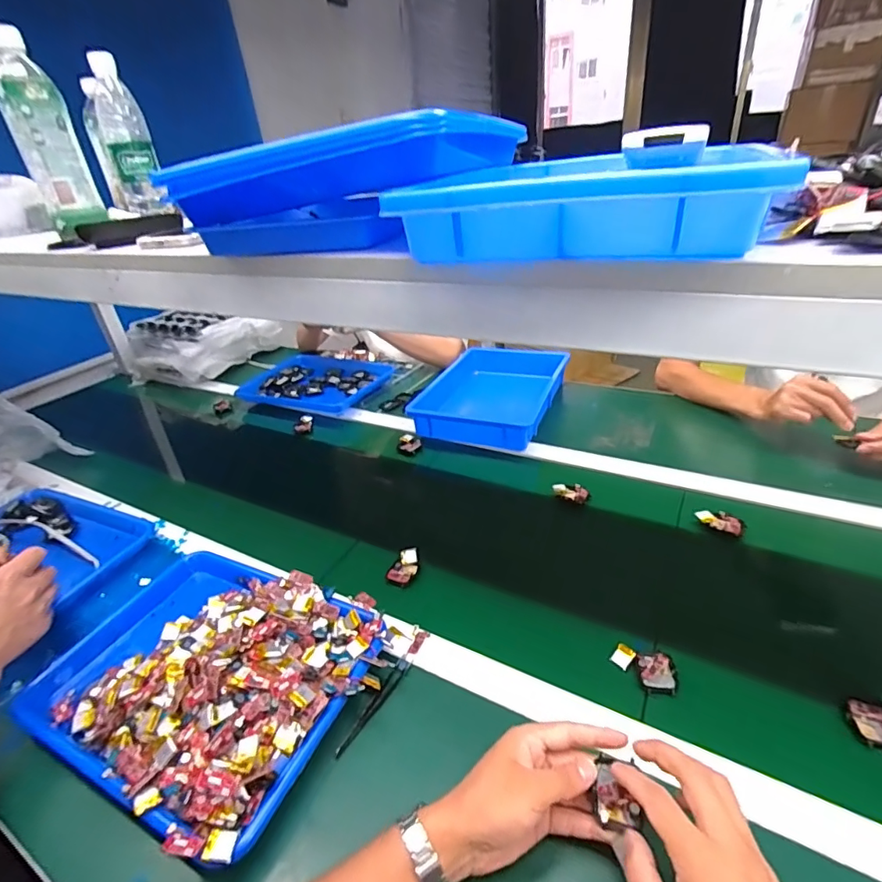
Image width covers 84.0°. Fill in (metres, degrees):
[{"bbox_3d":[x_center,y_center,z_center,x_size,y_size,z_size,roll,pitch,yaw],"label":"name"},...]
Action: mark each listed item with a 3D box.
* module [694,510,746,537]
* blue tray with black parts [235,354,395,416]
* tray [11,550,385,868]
[{"bbox_3d":[0.385,0.113,0.676,0.059,0.024,0.025,15,38,31],"label":"module"},{"bbox_3d":[-0.303,-0.141,1.201,0.333,0.040,0.222,9,35,24],"label":"blue tray with black parts"},{"bbox_3d":[-0.253,0.240,0.536,0.338,0.072,0.267,12,36,28],"label":"tray"}]

